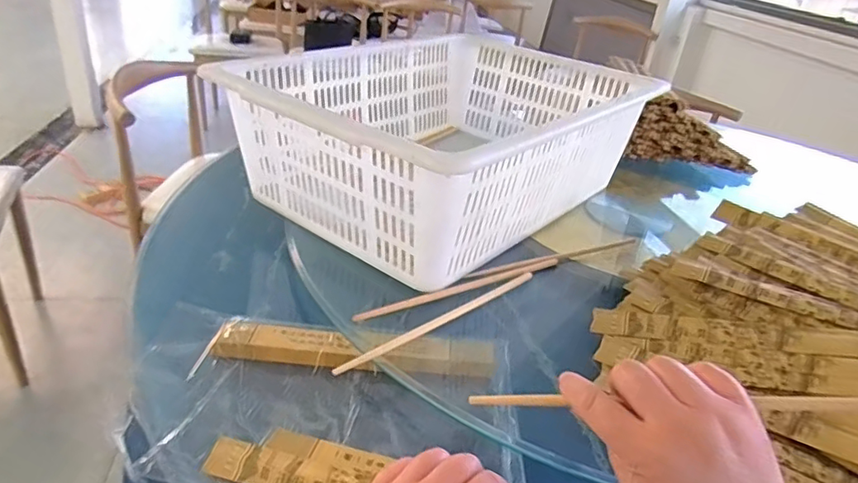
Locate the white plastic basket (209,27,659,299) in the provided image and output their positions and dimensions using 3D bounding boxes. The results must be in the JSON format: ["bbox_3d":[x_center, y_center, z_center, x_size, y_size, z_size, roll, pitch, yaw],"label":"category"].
[{"bbox_3d":[0.032,-0.129,0.712,0.349,0.166,0.463,30,37,33],"label":"white plastic basket"}]

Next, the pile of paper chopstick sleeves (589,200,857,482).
[{"bbox_3d":[0.370,0.078,0.505,0.339,0.088,0.363,30,37,33],"label":"pile of paper chopstick sleeves"}]

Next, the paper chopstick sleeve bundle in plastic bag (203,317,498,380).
[{"bbox_3d":[-0.065,0.099,0.512,0.251,0.019,0.058,9,30,3],"label":"paper chopstick sleeve bundle in plastic bag"}]

